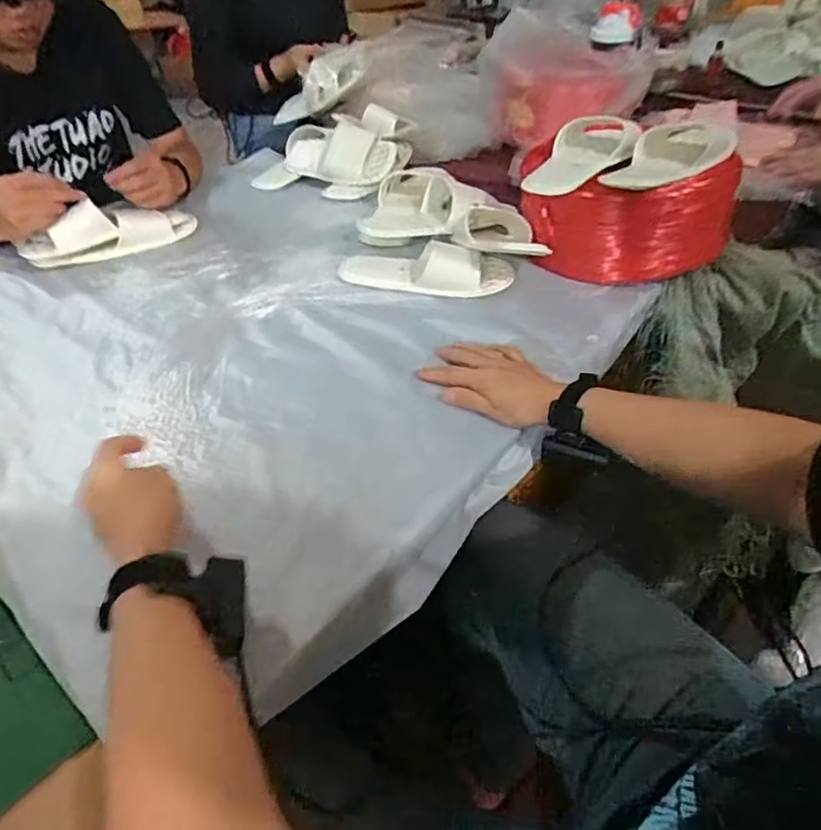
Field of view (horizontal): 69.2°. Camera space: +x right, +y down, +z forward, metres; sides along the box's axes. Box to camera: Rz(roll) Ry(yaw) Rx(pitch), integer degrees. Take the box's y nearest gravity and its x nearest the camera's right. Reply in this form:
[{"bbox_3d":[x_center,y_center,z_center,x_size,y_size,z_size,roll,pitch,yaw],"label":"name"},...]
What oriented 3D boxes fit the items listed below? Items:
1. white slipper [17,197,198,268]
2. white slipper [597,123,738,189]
[{"bbox_3d":[-0.480,-0.302,0.947,0.251,0.071,0.071,-21,46,-17],"label":"white slipper"},{"bbox_3d":[0.322,-0.325,0.740,0.210,0.048,0.094,-30,50,-25],"label":"white slipper"}]

